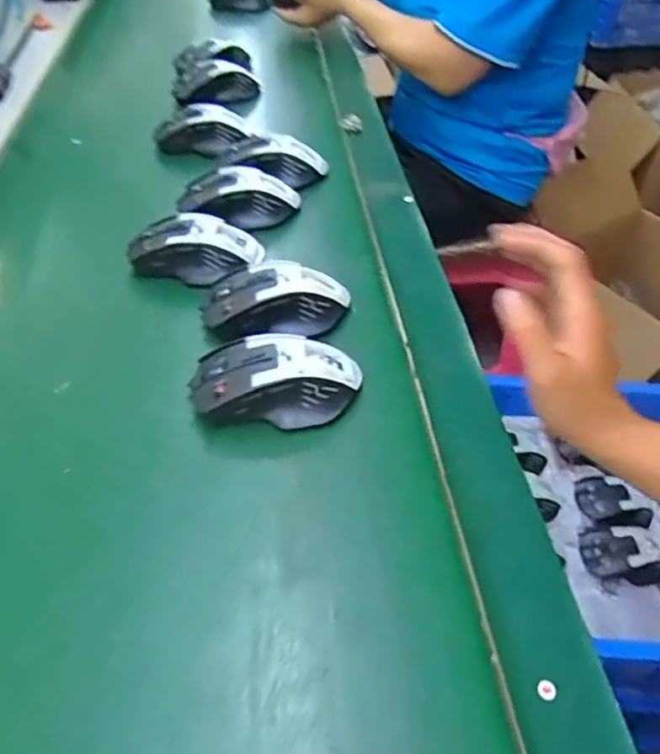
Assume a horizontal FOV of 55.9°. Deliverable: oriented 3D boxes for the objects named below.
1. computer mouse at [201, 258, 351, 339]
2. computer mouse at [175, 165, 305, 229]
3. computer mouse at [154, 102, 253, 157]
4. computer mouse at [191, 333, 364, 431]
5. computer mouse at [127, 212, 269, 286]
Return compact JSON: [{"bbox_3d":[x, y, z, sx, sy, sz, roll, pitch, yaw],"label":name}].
[{"bbox_3d":[-0.042,-0.061,0.497,0.111,0.037,0.062,-2,46,-1],"label":"computer mouse"},{"bbox_3d":[-0.089,-0.178,0.613,0.115,0.034,0.058,-8,46,-6],"label":"computer mouse"},{"bbox_3d":[-0.147,-0.283,0.722,0.109,0.038,0.065,-12,47,-10],"label":"computer mouse"},{"bbox_3d":[-0.037,0.003,0.433,0.117,0.038,0.064,-2,46,-1],"label":"computer mouse"},{"bbox_3d":[-0.120,-0.117,0.555,0.106,0.035,0.064,11,47,12],"label":"computer mouse"}]

